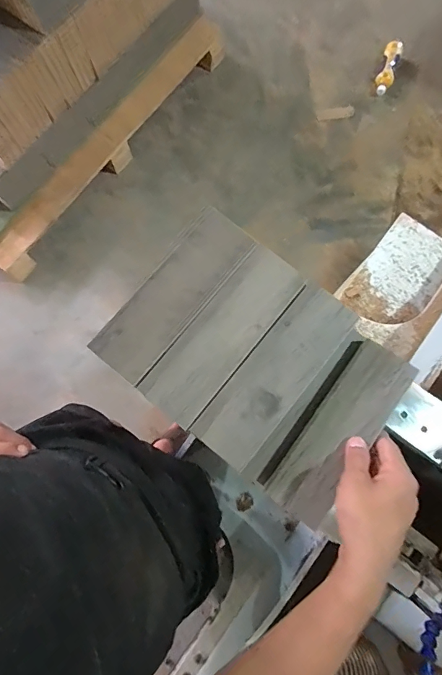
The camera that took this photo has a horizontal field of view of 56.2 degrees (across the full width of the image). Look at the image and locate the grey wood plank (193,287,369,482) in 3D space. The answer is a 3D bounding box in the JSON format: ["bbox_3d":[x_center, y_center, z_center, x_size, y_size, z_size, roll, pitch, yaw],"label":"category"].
[{"bbox_3d":[0.061,0.041,0.428,0.082,0.015,0.199,36,81,7],"label":"grey wood plank"}]

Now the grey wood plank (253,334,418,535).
[{"bbox_3d":[0.126,0.096,0.446,0.072,0.024,0.196,38,82,7],"label":"grey wood plank"}]

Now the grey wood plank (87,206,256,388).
[{"bbox_3d":[-0.050,-0.048,0.437,0.064,0.011,0.198,38,81,7],"label":"grey wood plank"}]

